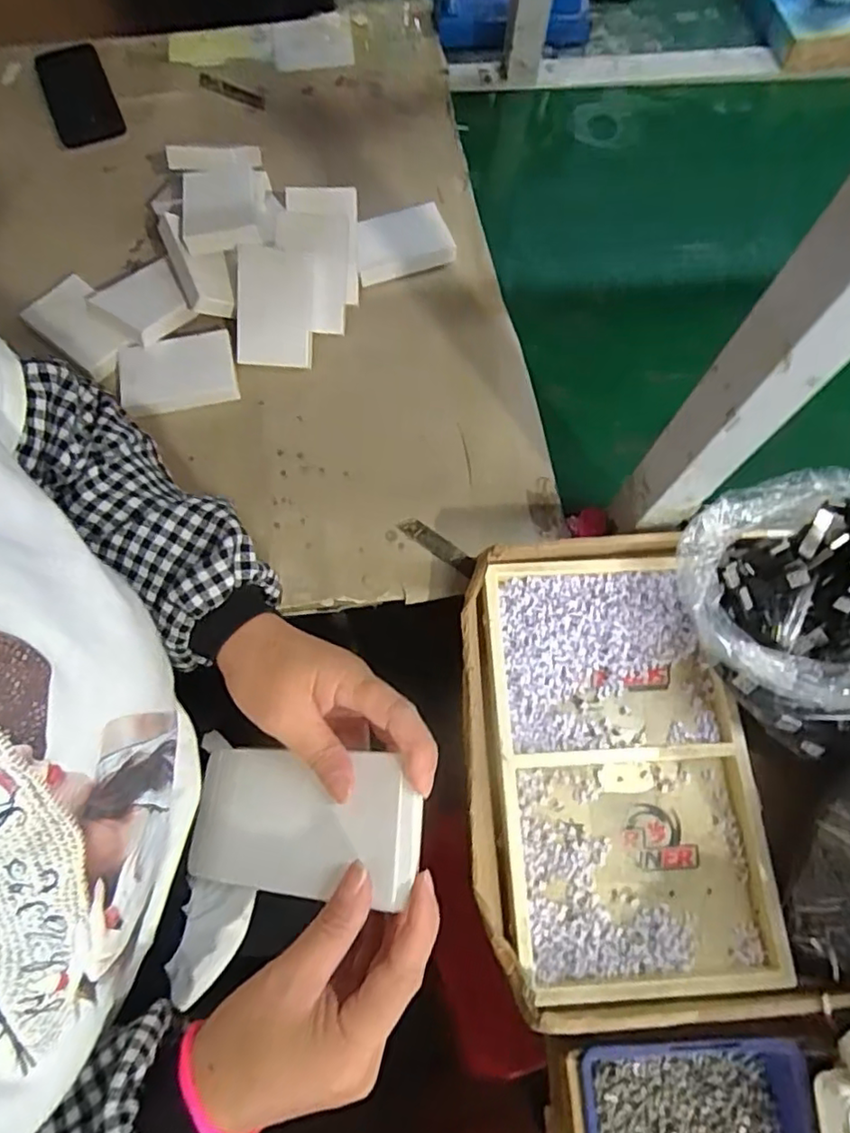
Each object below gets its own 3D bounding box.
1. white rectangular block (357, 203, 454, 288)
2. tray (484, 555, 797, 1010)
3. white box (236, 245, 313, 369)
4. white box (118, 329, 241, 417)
[{"bbox_3d":[-0.027,-0.361,0.690,0.109,0.025,0.074,-15,71,-6],"label":"white rectangular block"},{"bbox_3d":[0.156,0.152,0.498,0.187,0.031,0.322,-4,70,-2],"label":"tray"},{"bbox_3d":[-0.154,-0.261,0.627,0.077,0.012,0.109,5,109,0],"label":"white box"},{"bbox_3d":[-0.251,-0.194,0.627,0.114,0.020,0.075,-11,71,-5],"label":"white box"}]

